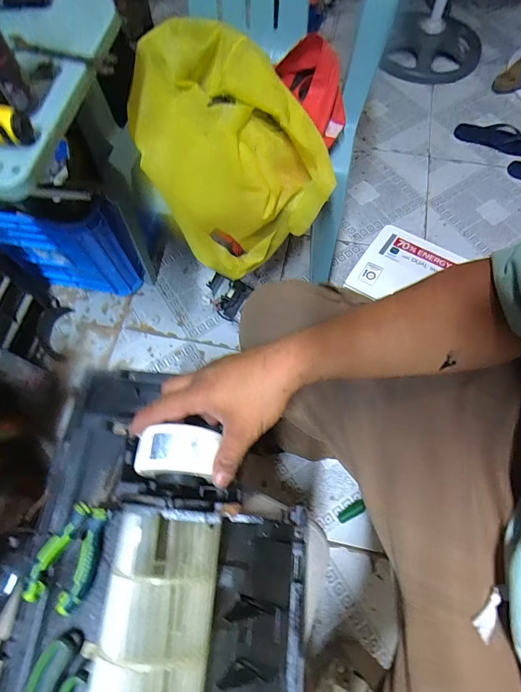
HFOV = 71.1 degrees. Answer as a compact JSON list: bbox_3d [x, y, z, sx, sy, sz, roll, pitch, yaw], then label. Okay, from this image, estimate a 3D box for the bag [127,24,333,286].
[{"bbox_3d":[-0.059,-0.309,0.623,0.251,0.246,0.294,-25,70,-8],"label":"bag"}]

